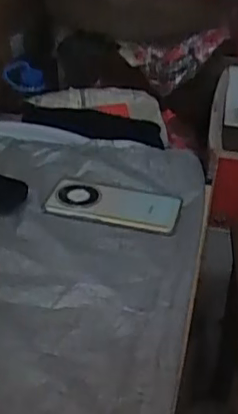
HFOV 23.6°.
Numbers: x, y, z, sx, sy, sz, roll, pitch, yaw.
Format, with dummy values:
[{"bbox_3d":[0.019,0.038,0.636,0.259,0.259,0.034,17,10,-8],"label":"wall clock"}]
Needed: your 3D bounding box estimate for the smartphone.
[{"bbox_3d":[-0.006,-0.005,0.729,0.166,0.016,0.085,7,34,6],"label":"smartphone"}]

